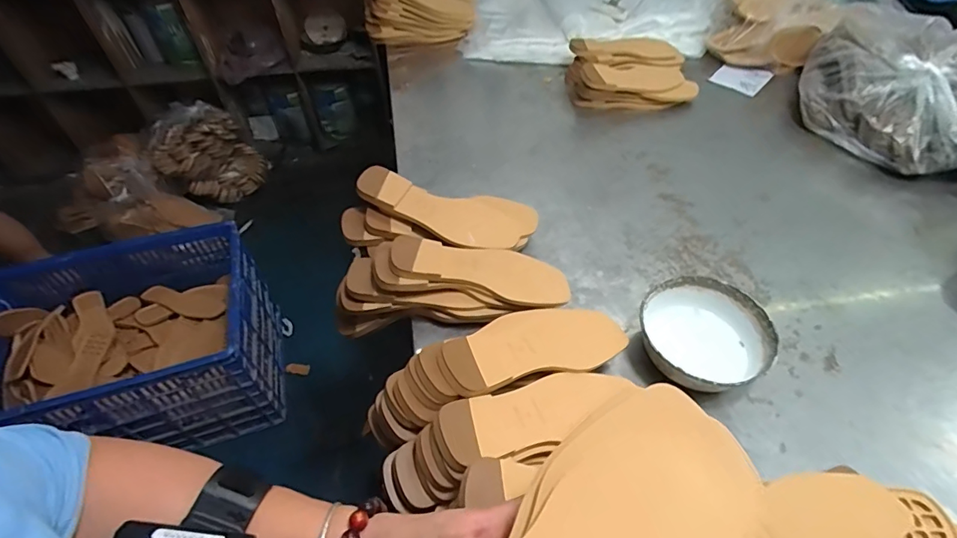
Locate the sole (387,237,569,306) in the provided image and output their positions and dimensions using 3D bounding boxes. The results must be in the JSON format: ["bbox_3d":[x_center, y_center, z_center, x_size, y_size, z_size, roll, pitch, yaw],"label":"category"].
[{"bbox_3d":[0.002,0.001,0.613,0.233,0.027,0.079,12,47,-9],"label":"sole"}]

